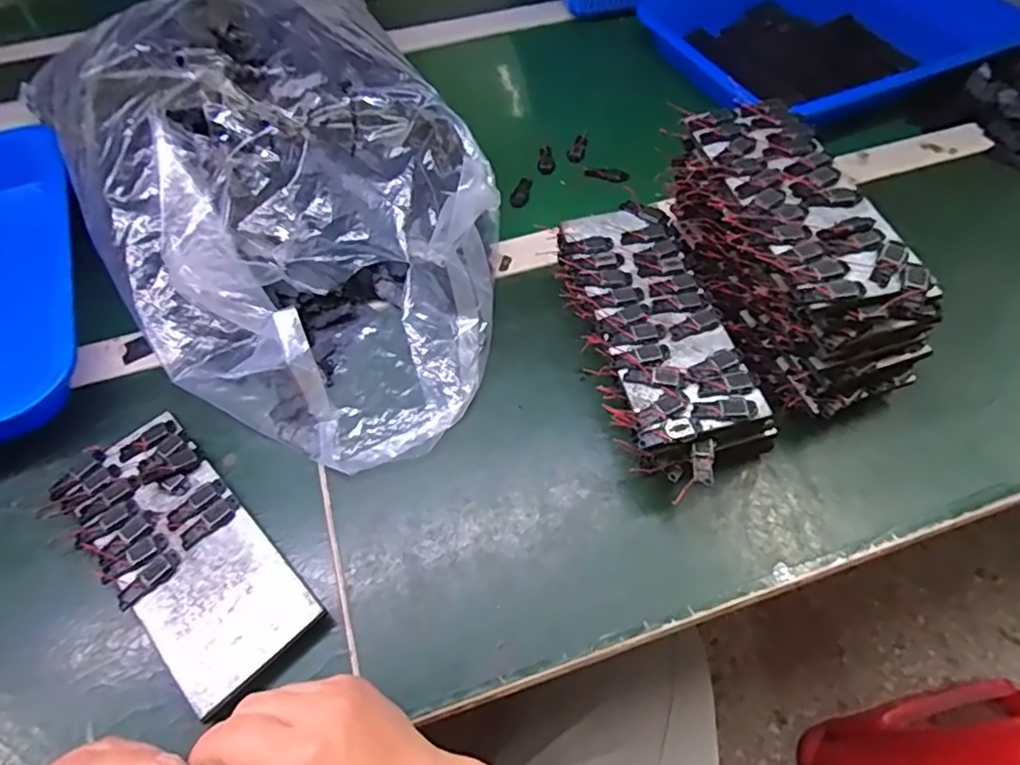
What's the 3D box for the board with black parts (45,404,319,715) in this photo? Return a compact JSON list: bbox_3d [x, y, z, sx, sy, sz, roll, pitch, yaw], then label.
[{"bbox_3d":[-0.204,0.101,0.381,0.083,0.014,0.196,-40,64,-22],"label":"board with black parts"}]

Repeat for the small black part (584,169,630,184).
[{"bbox_3d":[0.091,-0.195,0.579,0.040,0.011,0.011,11,56,12],"label":"small black part"}]

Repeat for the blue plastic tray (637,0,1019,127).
[{"bbox_3d":[0.363,-0.400,0.686,0.358,0.052,0.285,-27,60,-15],"label":"blue plastic tray"}]

